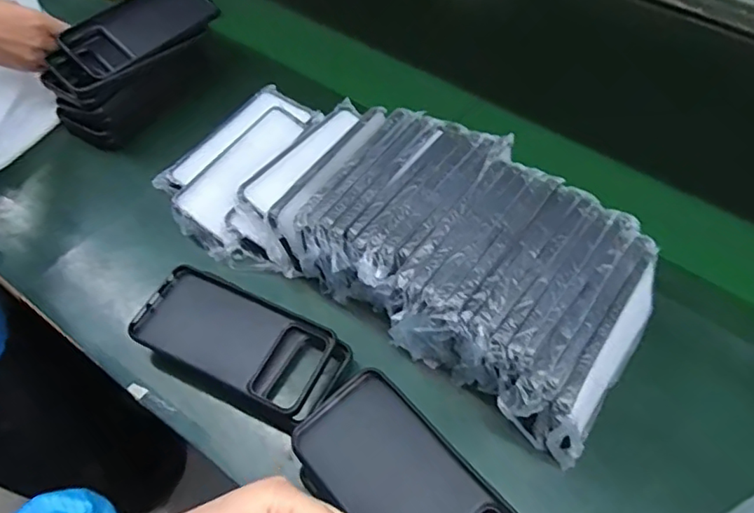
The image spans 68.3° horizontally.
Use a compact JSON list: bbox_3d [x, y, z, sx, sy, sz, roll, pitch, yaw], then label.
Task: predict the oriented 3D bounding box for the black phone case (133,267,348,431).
[{"bbox_3d":[-0.116,0.077,0.471,0.177,0.026,0.088,24,62,18],"label":"black phone case"}]

